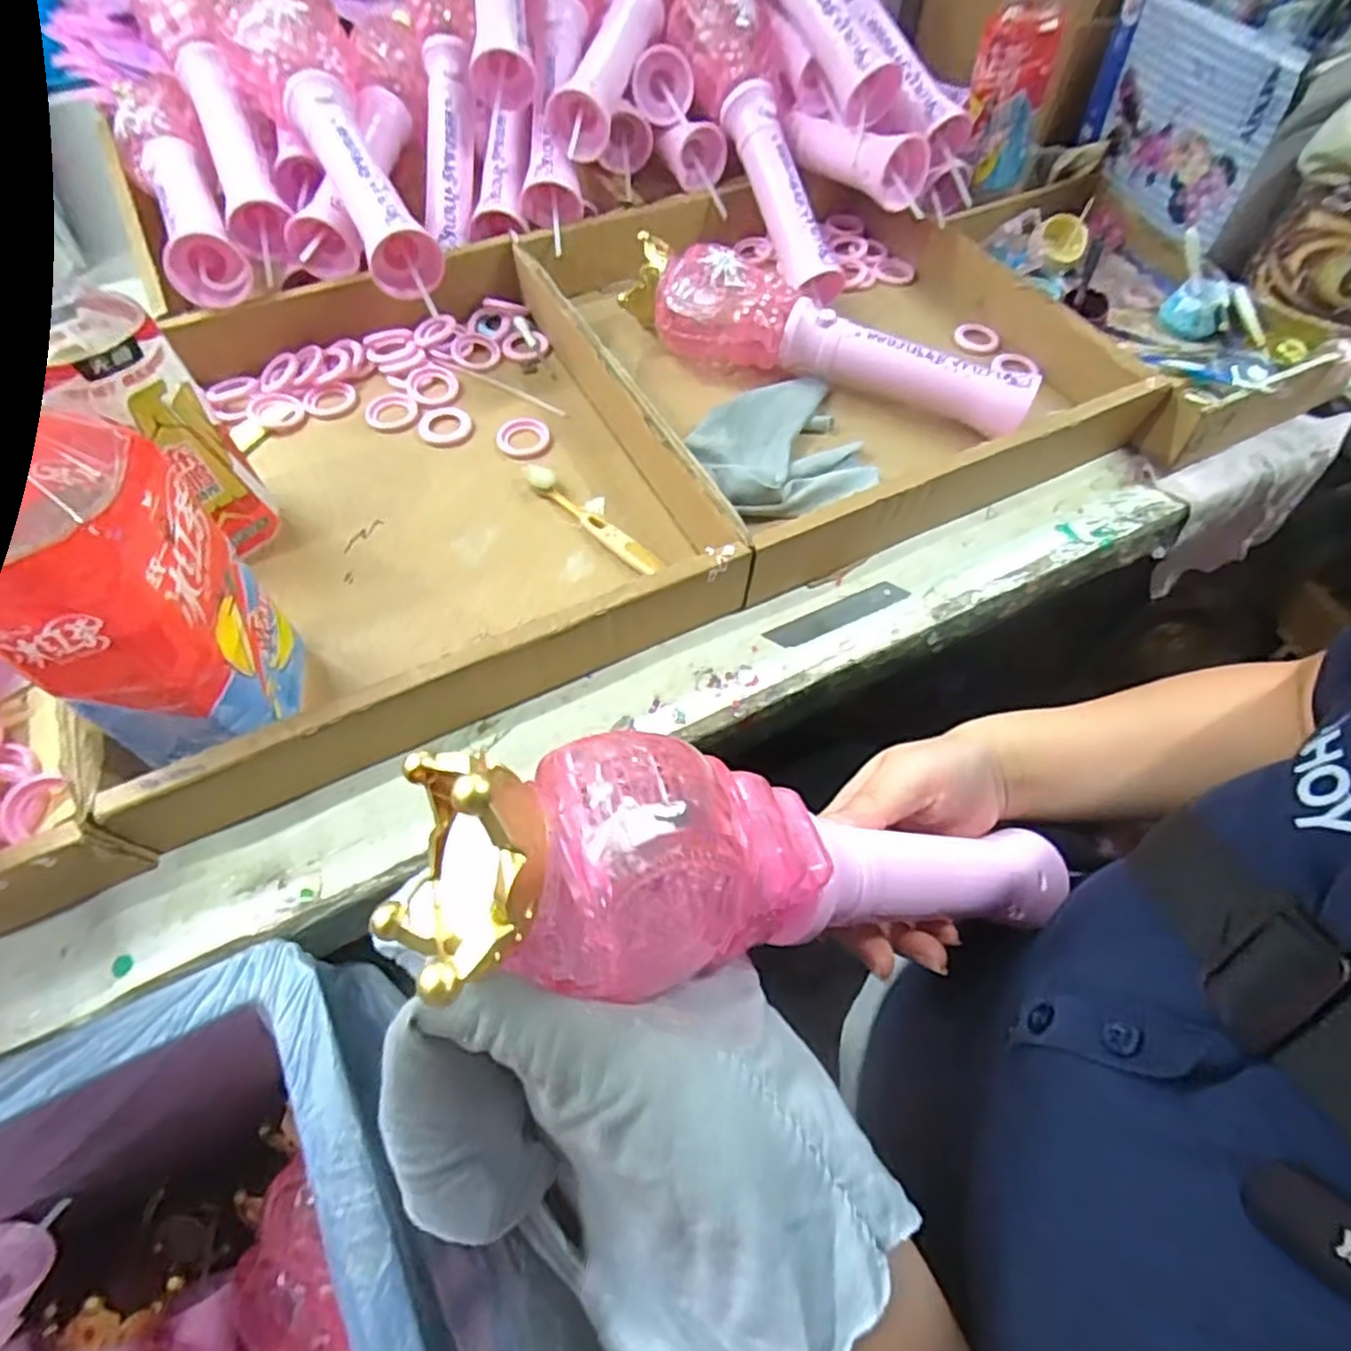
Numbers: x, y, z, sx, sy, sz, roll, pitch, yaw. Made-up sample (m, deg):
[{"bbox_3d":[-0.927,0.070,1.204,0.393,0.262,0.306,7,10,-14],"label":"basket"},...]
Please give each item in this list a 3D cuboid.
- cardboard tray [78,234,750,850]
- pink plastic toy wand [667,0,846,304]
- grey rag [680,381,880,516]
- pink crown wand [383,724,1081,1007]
[{"bbox_3d":[-0.190,-0.134,0.454,0.337,0.058,0.367,-24,65,-15],"label":"cardboard tray"},{"bbox_3d":[0.075,-0.466,0.593,0.100,0.058,0.312,-22,92,-14],"label":"pink plastic toy wand"},{"bbox_3d":[0.076,-0.164,0.499,0.119,0.026,0.116,-20,64,-13],"label":"grey rag"},{"bbox_3d":[0.056,0.076,0.268,0.306,0.060,0.061,13,55,-35],"label":"pink crown wand"}]

